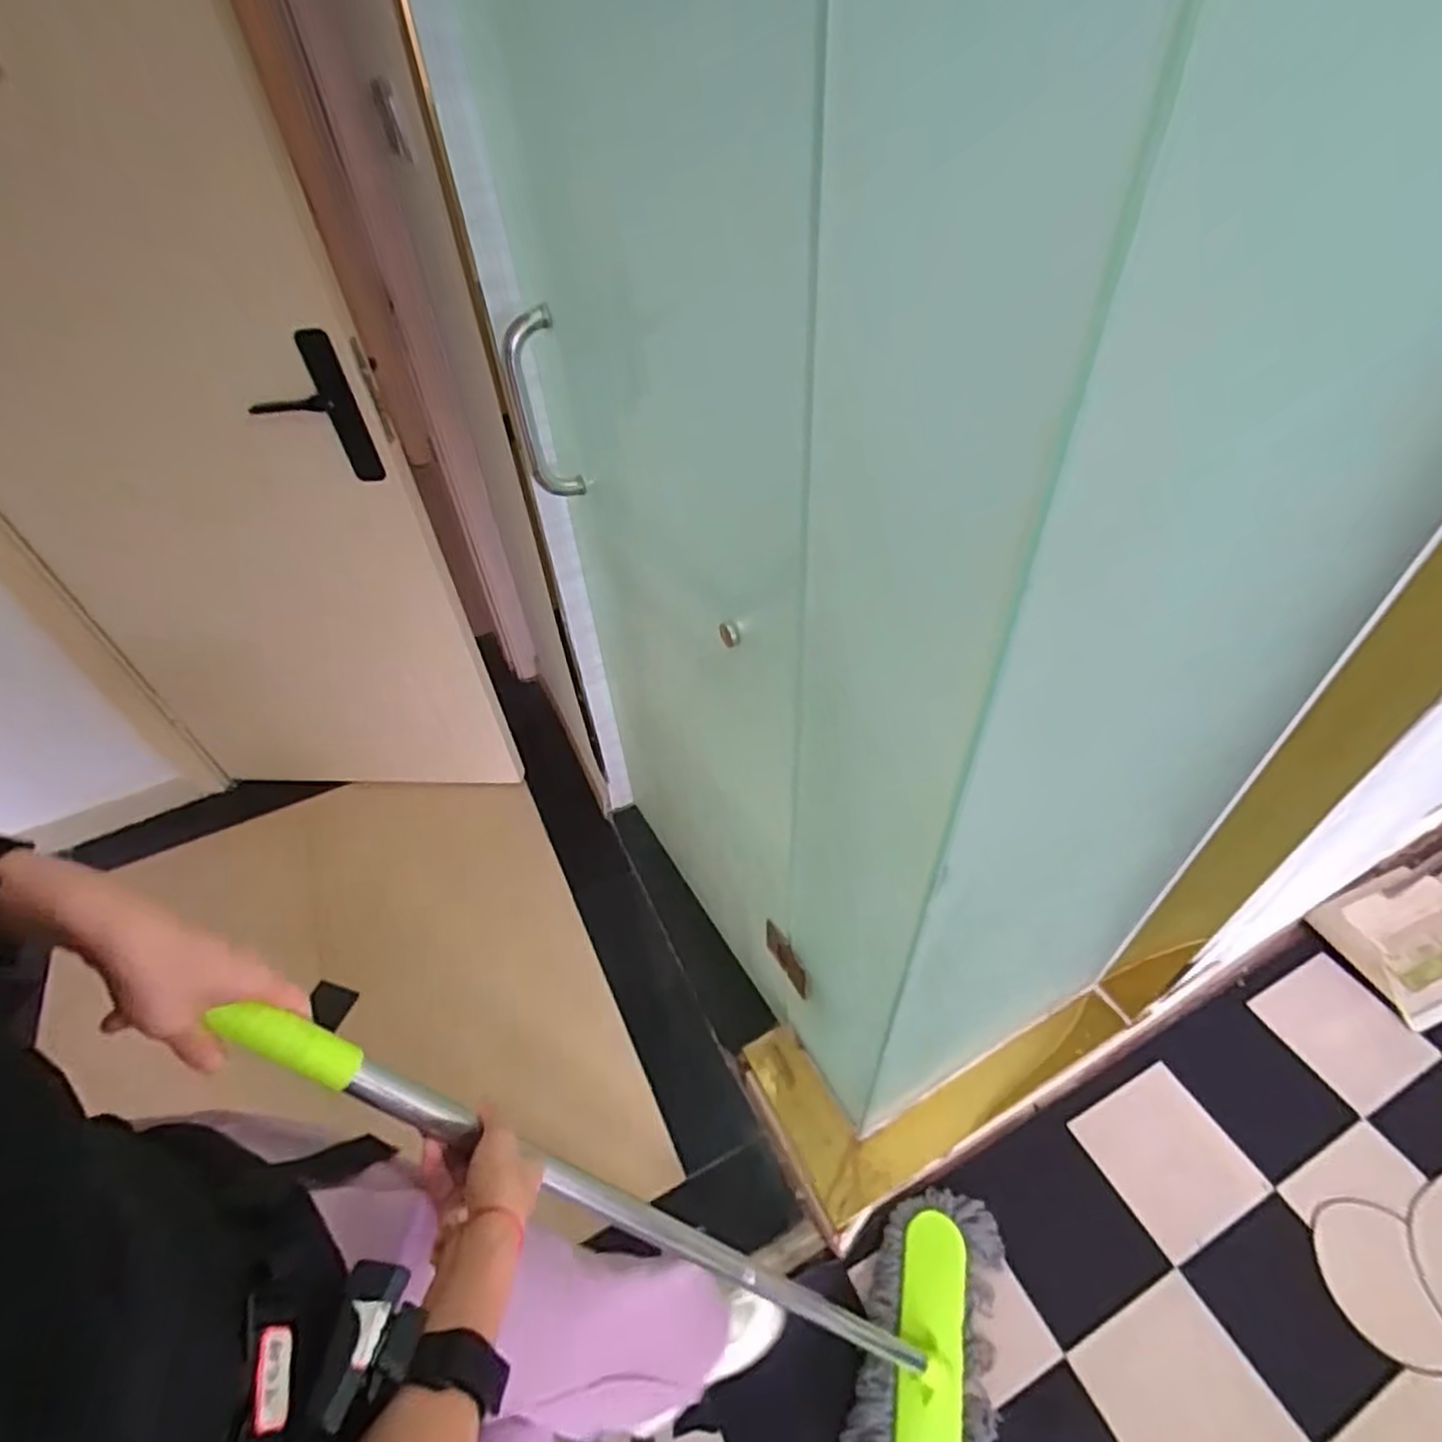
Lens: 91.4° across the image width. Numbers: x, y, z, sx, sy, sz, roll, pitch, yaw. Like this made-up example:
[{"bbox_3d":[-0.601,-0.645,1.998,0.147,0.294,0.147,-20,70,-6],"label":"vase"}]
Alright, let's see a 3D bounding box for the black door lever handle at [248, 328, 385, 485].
[{"bbox_3d":[-0.651,-0.492,1.126,0.157,0.225,0.041,-4,44,0],"label":"black door lever handle"}]

